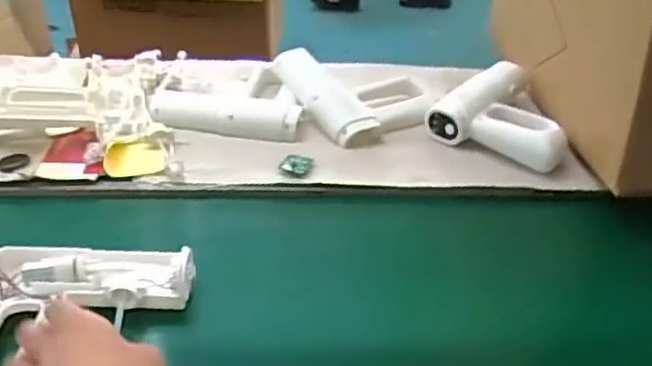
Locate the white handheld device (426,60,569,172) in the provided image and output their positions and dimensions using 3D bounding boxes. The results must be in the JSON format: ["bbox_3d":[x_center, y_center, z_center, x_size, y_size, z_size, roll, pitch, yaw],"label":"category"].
[{"bbox_3d":[0.255,-0.103,0.945,0.181,0.050,0.203,20,39,22],"label":"white handheld device"}]

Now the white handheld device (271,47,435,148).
[{"bbox_3d":[0.041,-0.142,0.983,0.165,0.053,0.201,-16,40,-25],"label":"white handheld device"}]

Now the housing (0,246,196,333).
[{"bbox_3d":[-0.236,0.118,0.621,0.216,0.045,0.185,0,36,-5],"label":"housing"}]

